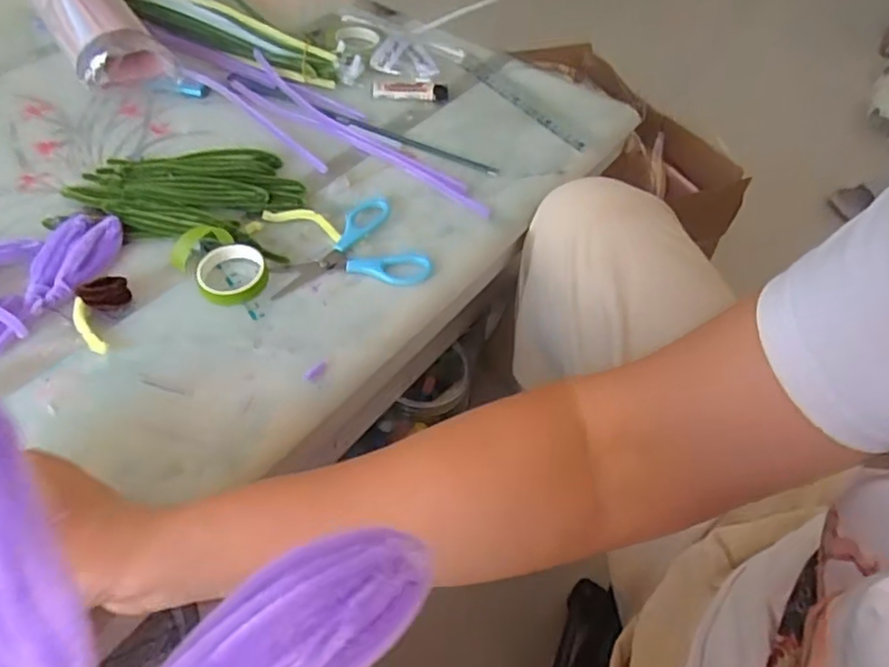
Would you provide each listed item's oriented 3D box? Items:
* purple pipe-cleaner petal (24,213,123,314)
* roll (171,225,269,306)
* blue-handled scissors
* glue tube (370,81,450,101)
[{"bbox_3d":[-0.276,-0.053,0.475,0.044,0.015,0.091,12,50,5],"label":"purple pipe-cleaner petal"},{"bbox_3d":[-0.167,-0.055,0.480,0.052,0.022,0.082,-32,59,-27],"label":"roll"},{"bbox_3d":[-0.077,-0.073,0.508,0.118,0.017,0.095,-7,51,-10],"label":"blue-handled scissors"},{"bbox_3d":[-0.035,-0.251,0.664,0.078,0.008,0.027,1,50,-3],"label":"glue tube"}]

